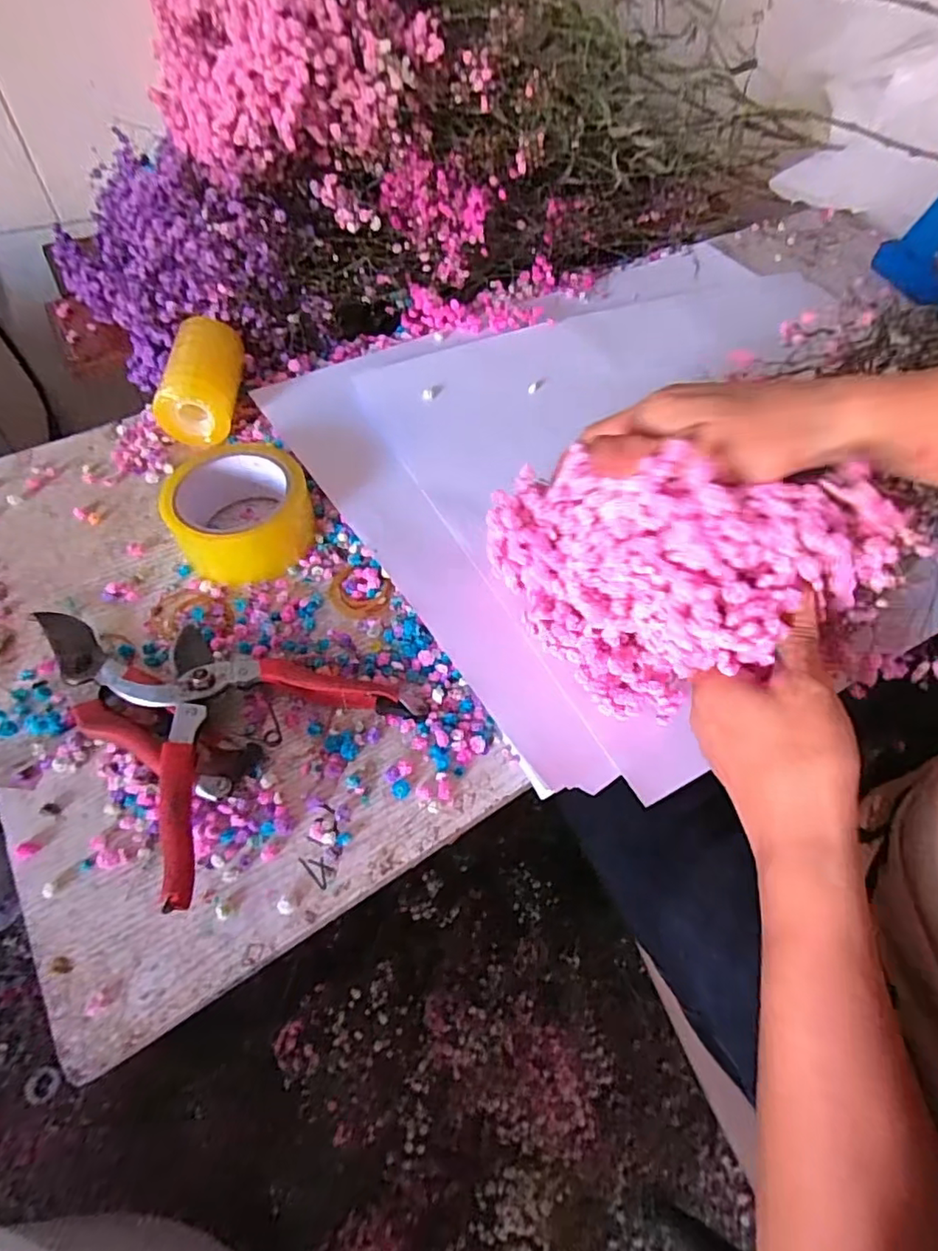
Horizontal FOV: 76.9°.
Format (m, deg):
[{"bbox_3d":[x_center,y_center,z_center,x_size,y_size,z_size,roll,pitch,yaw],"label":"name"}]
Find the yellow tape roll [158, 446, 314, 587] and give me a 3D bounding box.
[{"bbox_3d":[-0.174,-0.087,0.448,0.105,0.051,0.101,-10,58,-10],"label":"yellow tape roll"}]

